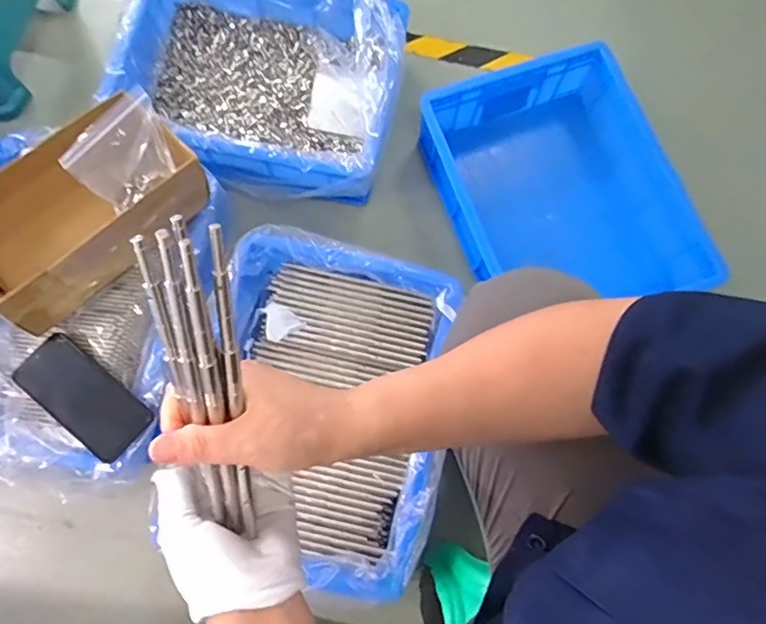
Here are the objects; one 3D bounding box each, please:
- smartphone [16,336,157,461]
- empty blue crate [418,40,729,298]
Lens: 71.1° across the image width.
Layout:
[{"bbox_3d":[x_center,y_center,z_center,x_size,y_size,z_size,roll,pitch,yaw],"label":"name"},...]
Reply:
[{"bbox_3d":[-0.366,0.104,0.658,0.164,0.011,0.076,42,60,3],"label":"smartphone"},{"bbox_3d":[0.256,-0.174,0.807,0.299,0.145,0.395,-18,77,-6],"label":"empty blue crate"}]

